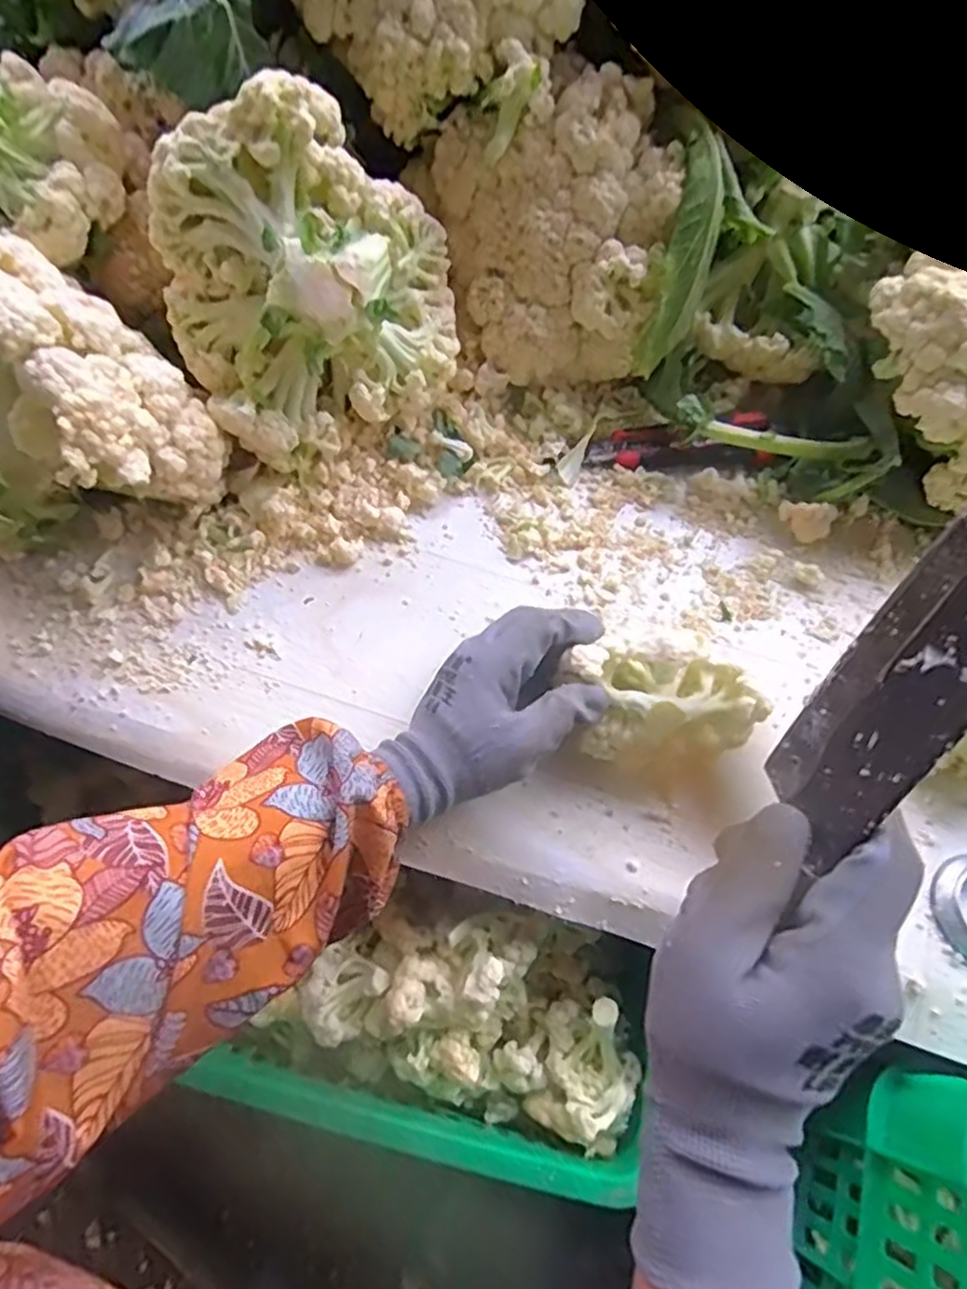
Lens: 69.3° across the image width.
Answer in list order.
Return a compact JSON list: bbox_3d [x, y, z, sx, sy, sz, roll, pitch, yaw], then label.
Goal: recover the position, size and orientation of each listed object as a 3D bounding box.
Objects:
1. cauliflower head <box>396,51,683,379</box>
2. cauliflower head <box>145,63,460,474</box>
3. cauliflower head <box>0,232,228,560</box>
[{"bbox_3d":[0.041,-0.291,0.498,0.165,0.139,0.151,-6,65,-7],"label":"cauliflower head"},{"bbox_3d":[-0.103,-0.232,0.449,0.187,0.199,0.110,-30,29,-18],"label":"cauliflower head"},{"bbox_3d":[-0.256,-0.132,0.431,0.156,0.163,0.136,23,65,7],"label":"cauliflower head"}]

